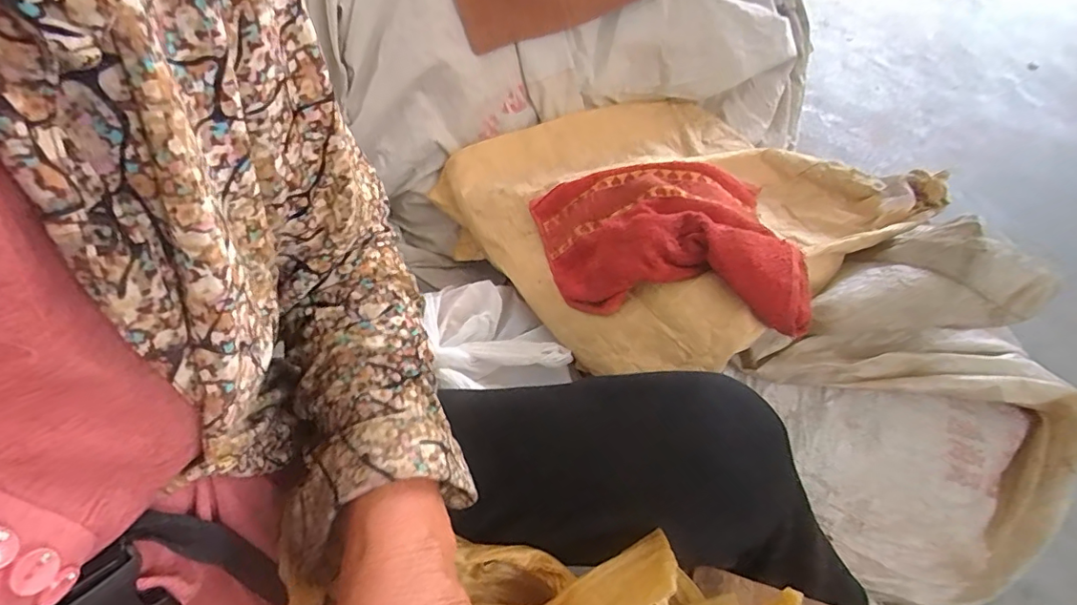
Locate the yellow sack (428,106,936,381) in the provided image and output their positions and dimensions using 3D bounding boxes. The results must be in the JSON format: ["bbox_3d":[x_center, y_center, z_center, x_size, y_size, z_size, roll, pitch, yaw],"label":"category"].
[{"bbox_3d":[0.154,-0.145,0.718,0.462,0.200,0.505,-20,54,-22],"label":"yellow sack"}]

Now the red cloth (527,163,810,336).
[{"bbox_3d":[0.126,-0.063,0.601,0.285,0.097,0.247,-10,47,21],"label":"red cloth"}]

